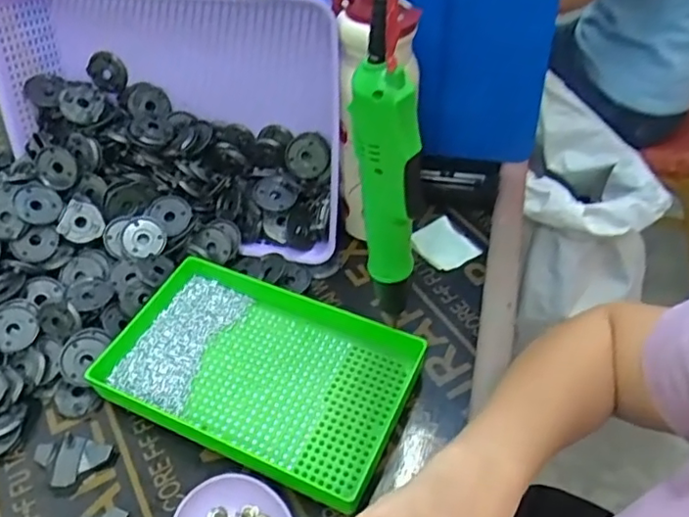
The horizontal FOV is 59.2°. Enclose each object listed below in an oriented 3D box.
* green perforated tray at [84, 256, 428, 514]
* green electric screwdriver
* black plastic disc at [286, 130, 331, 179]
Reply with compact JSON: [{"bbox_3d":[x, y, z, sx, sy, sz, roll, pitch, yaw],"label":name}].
[{"bbox_3d":[-0.078,0.095,0.527,0.257,0.035,0.150,19,50,18],"label":"green perforated tray"},{"bbox_3d":[0.029,-0.037,0.418,0.032,0.200,0.041,-28,53,-23],"label":"green electric screwdriver"},{"bbox_3d":[-0.038,-0.109,0.644,0.050,0.013,0.047,2,97,20],"label":"black plastic disc"}]

